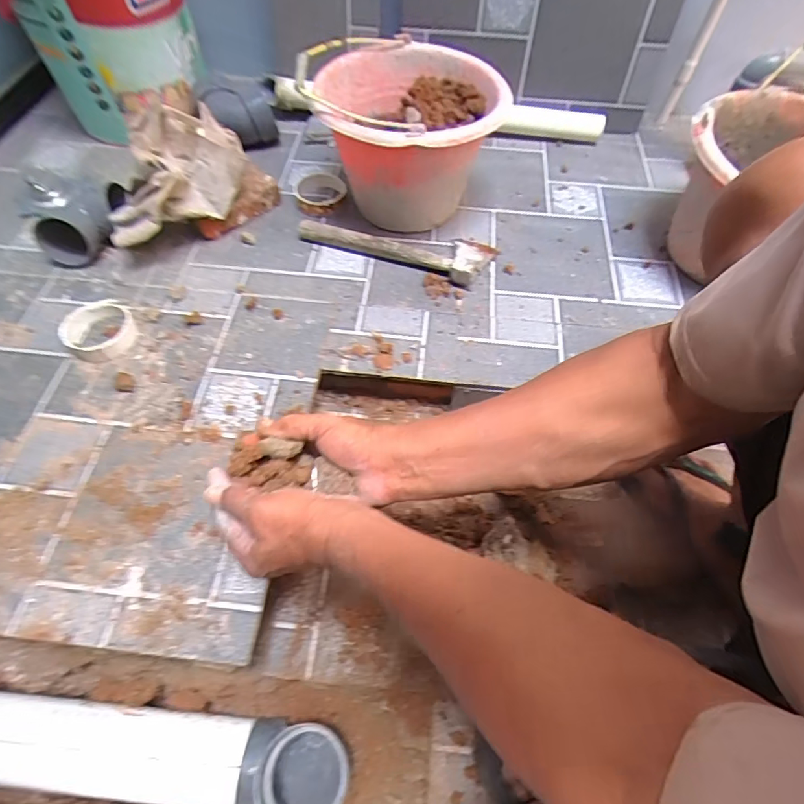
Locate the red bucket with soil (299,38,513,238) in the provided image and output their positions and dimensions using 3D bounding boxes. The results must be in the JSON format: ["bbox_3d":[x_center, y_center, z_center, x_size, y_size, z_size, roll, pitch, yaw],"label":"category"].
[{"bbox_3d":[-0.002,-0.442,0.797,0.297,0.195,0.303,10,59,4],"label":"red bucket with soil"}]

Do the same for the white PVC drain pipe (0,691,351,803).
[{"bbox_3d":[-0.475,0.383,0.547,0.822,0.088,0.101,6,58,1],"label":"white PVC drain pipe"}]

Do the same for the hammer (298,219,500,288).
[{"bbox_3d":[-0.009,-0.266,0.787,0.317,0.028,0.108,16,60,8],"label":"hammer"}]

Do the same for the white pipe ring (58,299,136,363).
[{"bbox_3d":[-0.434,-0.108,0.684,0.099,0.022,0.106,1,59,-1],"label":"white pipe ring"}]

